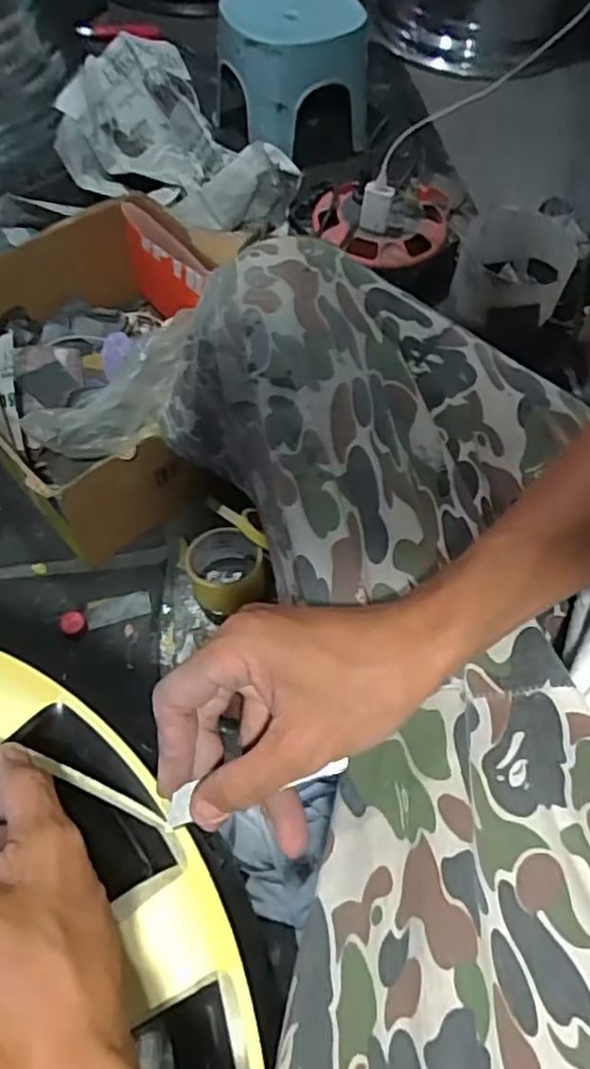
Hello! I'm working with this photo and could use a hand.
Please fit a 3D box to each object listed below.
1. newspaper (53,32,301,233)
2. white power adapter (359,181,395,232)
[{"bbox_3d":[-0.203,-0.601,1.030,0.266,0.154,0.354,-38,67,-22],"label":"newspaper"},{"bbox_3d":[0.116,-0.463,0.938,0.042,0.081,0.022,12,59,5],"label":"white power adapter"}]

